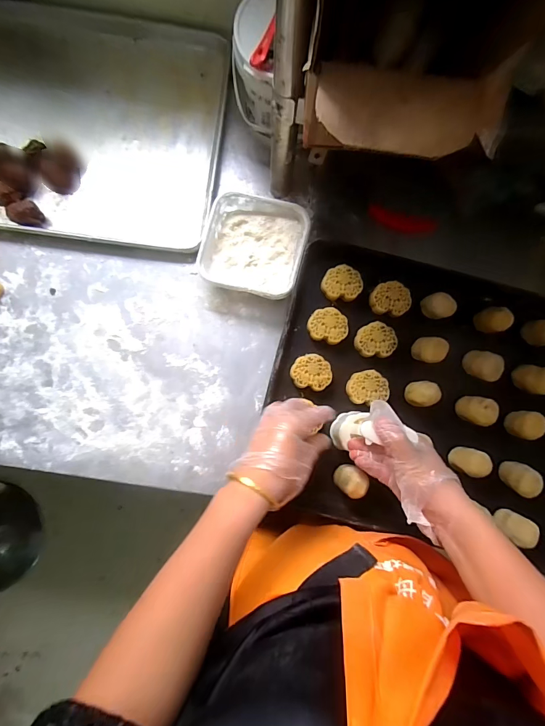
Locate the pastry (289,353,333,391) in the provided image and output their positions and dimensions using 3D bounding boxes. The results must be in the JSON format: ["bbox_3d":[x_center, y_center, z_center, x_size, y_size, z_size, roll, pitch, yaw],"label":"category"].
[{"bbox_3d":[0.059,0.014,0.572,0.060,0.023,0.052,11,84,-1],"label":"pastry"}]

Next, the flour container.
[{"bbox_3d":[-0.033,-0.188,0.625,0.161,0.063,0.156,16,83,-1],"label":"flour container"}]

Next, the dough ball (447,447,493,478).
[{"bbox_3d":[0.289,0.145,0.553,0.035,0.052,0.037,0,85,-2],"label":"dough ball"}]

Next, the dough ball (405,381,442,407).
[{"bbox_3d":[0.223,0.045,0.557,0.039,0.035,0.036,0,85,-2],"label":"dough ball"}]

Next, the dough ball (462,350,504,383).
[{"bbox_3d":[0.317,0.005,0.568,0.042,0.043,0.044,15,84,-1],"label":"dough ball"}]

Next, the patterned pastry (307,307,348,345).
[{"bbox_3d":[0.085,-0.057,0.579,0.060,0.022,0.052,17,84,-1],"label":"patterned pastry"}]

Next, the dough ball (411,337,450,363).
[{"bbox_3d":[0.236,-0.020,0.565,0.044,0.031,0.040,0,85,-2],"label":"dough ball"}]

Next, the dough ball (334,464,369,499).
[{"bbox_3d":[0.111,0.165,0.529,0.040,0.032,0.038,0,85,-2],"label":"dough ball"}]

